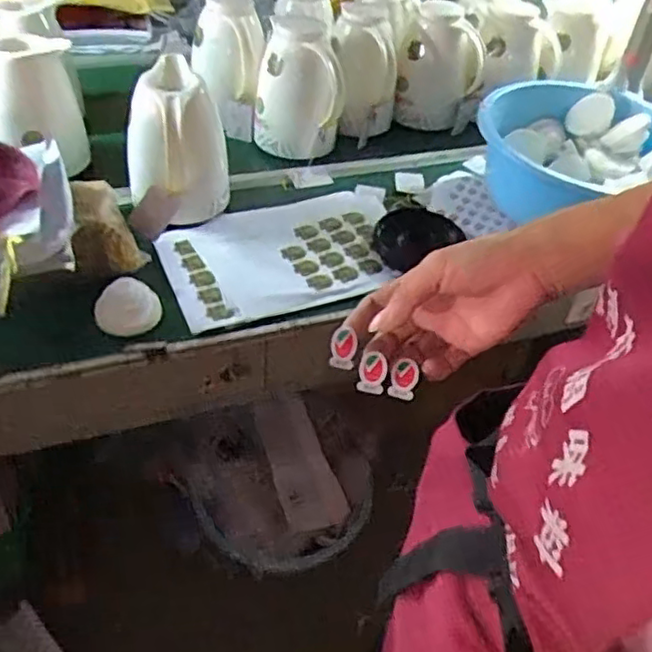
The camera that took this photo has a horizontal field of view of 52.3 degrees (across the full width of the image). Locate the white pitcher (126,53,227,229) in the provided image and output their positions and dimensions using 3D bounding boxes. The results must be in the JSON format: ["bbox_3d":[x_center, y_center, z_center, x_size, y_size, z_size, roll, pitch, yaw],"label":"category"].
[{"bbox_3d":[-0.221,-0.274,0.992,0.115,0.211,0.118,31,48,25],"label":"white pitcher"}]

